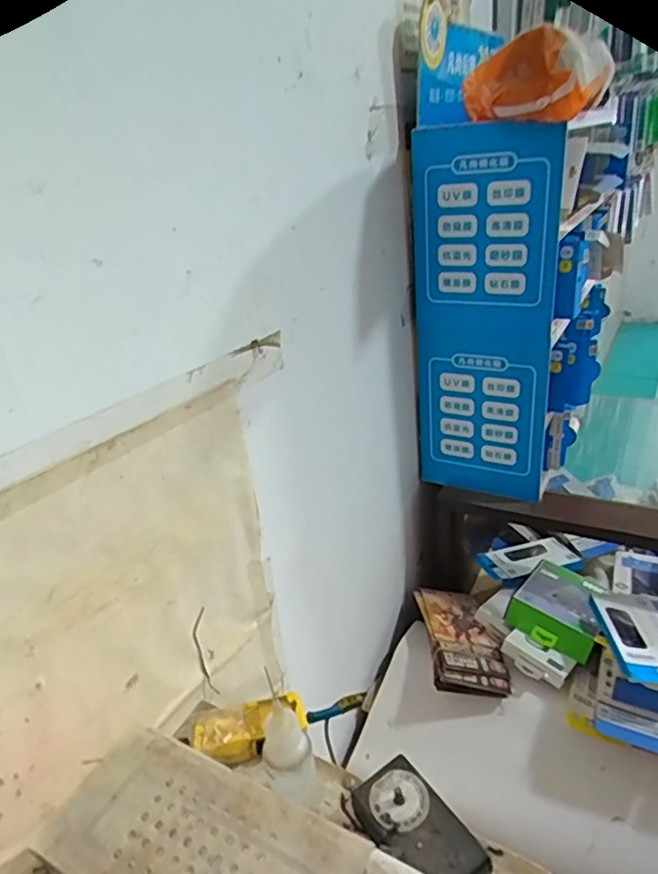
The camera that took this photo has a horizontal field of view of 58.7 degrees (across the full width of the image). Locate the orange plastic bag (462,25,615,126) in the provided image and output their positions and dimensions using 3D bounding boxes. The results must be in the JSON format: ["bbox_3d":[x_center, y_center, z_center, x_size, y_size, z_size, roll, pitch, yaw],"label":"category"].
[{"bbox_3d":[0.252,-0.448,0.732,0.140,0.095,0.130,-5,27,4],"label":"orange plastic bag"}]

